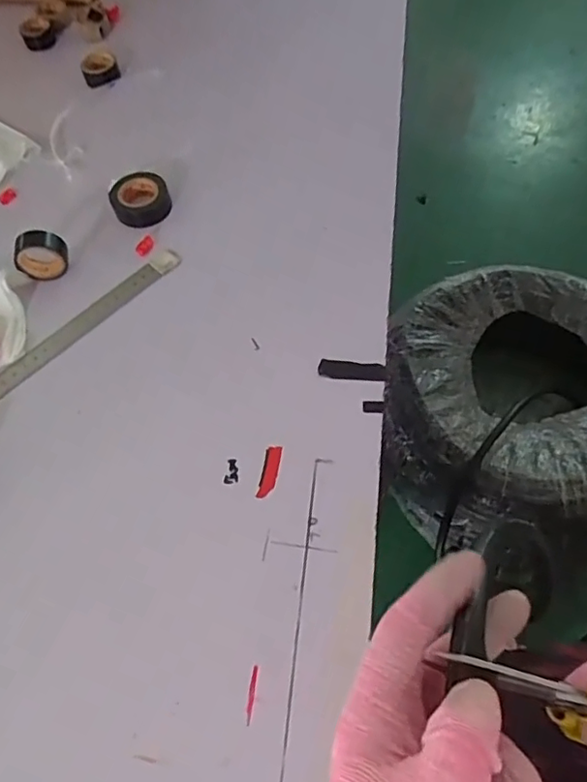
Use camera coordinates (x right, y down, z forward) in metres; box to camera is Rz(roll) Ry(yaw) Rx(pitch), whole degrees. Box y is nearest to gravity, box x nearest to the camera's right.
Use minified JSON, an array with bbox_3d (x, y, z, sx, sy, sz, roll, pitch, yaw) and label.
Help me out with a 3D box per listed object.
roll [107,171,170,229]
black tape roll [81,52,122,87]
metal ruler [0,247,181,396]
[{"bbox_3d":[-0.138,-0.176,0.521,0.052,0.018,0.050,-1,61,2],"label":"roll"},{"bbox_3d":[-0.209,-0.347,0.618,0.030,0.024,0.032,-1,61,2],"label":"black tape roll"},{"bbox_3d":[-0.181,-0.047,0.464,0.023,0.007,0.218,41,73,15],"label":"metal ruler"}]

